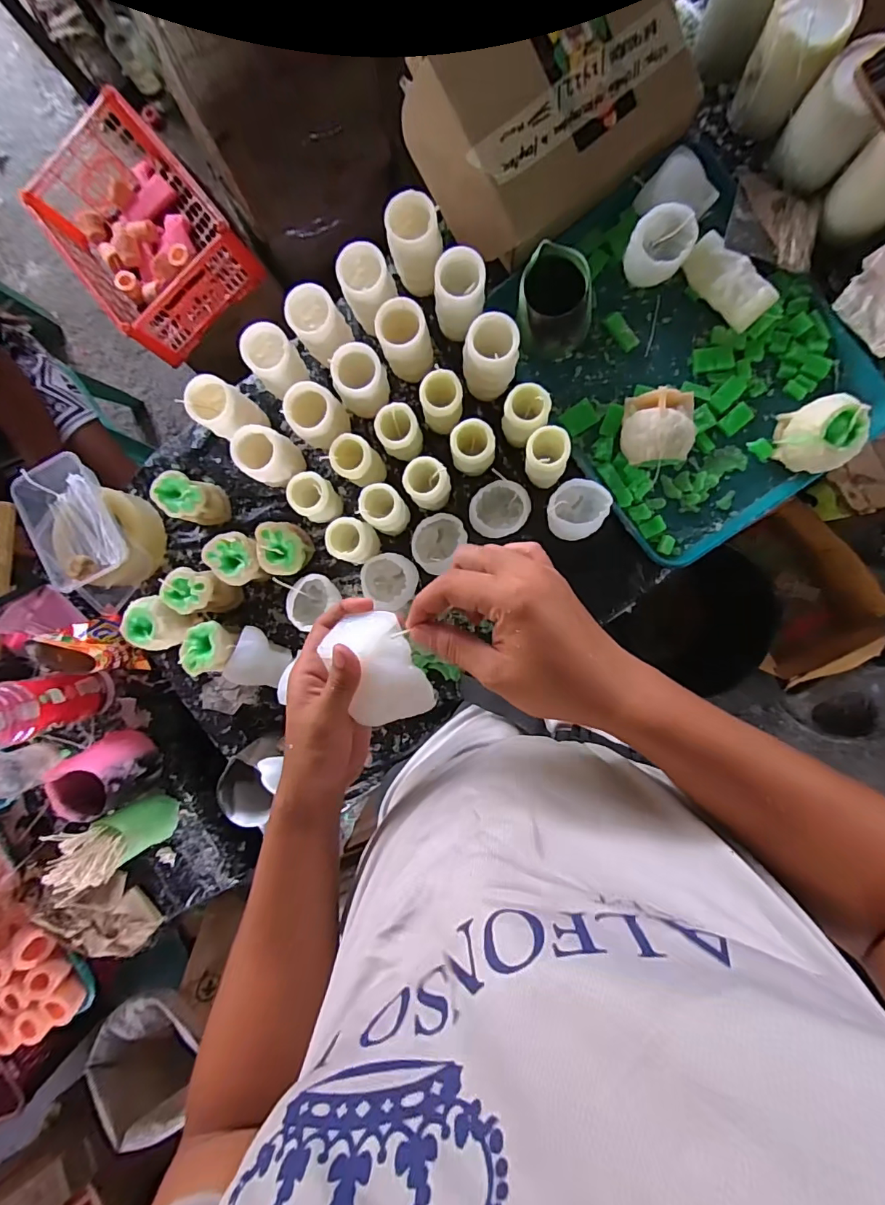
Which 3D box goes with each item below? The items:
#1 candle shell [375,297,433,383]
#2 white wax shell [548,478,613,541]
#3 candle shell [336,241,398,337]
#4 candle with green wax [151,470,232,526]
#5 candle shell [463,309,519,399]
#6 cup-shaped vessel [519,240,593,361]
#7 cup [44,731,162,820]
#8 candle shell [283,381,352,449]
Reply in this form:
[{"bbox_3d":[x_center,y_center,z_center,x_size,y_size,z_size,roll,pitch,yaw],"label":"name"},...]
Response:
[{"bbox_3d":[-0.044,-0.317,0.589,0.057,0.082,0.061,0,93,5],"label":"candle shell"},{"bbox_3d":[0.171,-0.118,0.620,0.069,0.054,0.074,0,93,5],"label":"white wax shell"},{"bbox_3d":[-0.089,-0.384,0.592,0.057,0.088,0.061,0,93,5],"label":"candle shell"},{"bbox_3d":[-0.345,-0.141,0.667,0.071,0.073,0.061,16,95,4],"label":"candle with green wax"},{"bbox_3d":[0.060,-0.299,0.597,0.066,0.098,0.067,4,94,5],"label":"candle shell"},{"bbox_3d":[0.133,-0.352,0.580,0.091,0.089,0.081,35,96,3],"label":"cup-shaped vessel"},{"bbox_3d":[-0.469,0.236,0.672,0.085,0.119,0.090,0,93,5],"label":"cup"},{"bbox_3d":[-0.156,-0.231,0.623,0.068,0.104,0.061,-31,90,6],"label":"candle shell"}]

